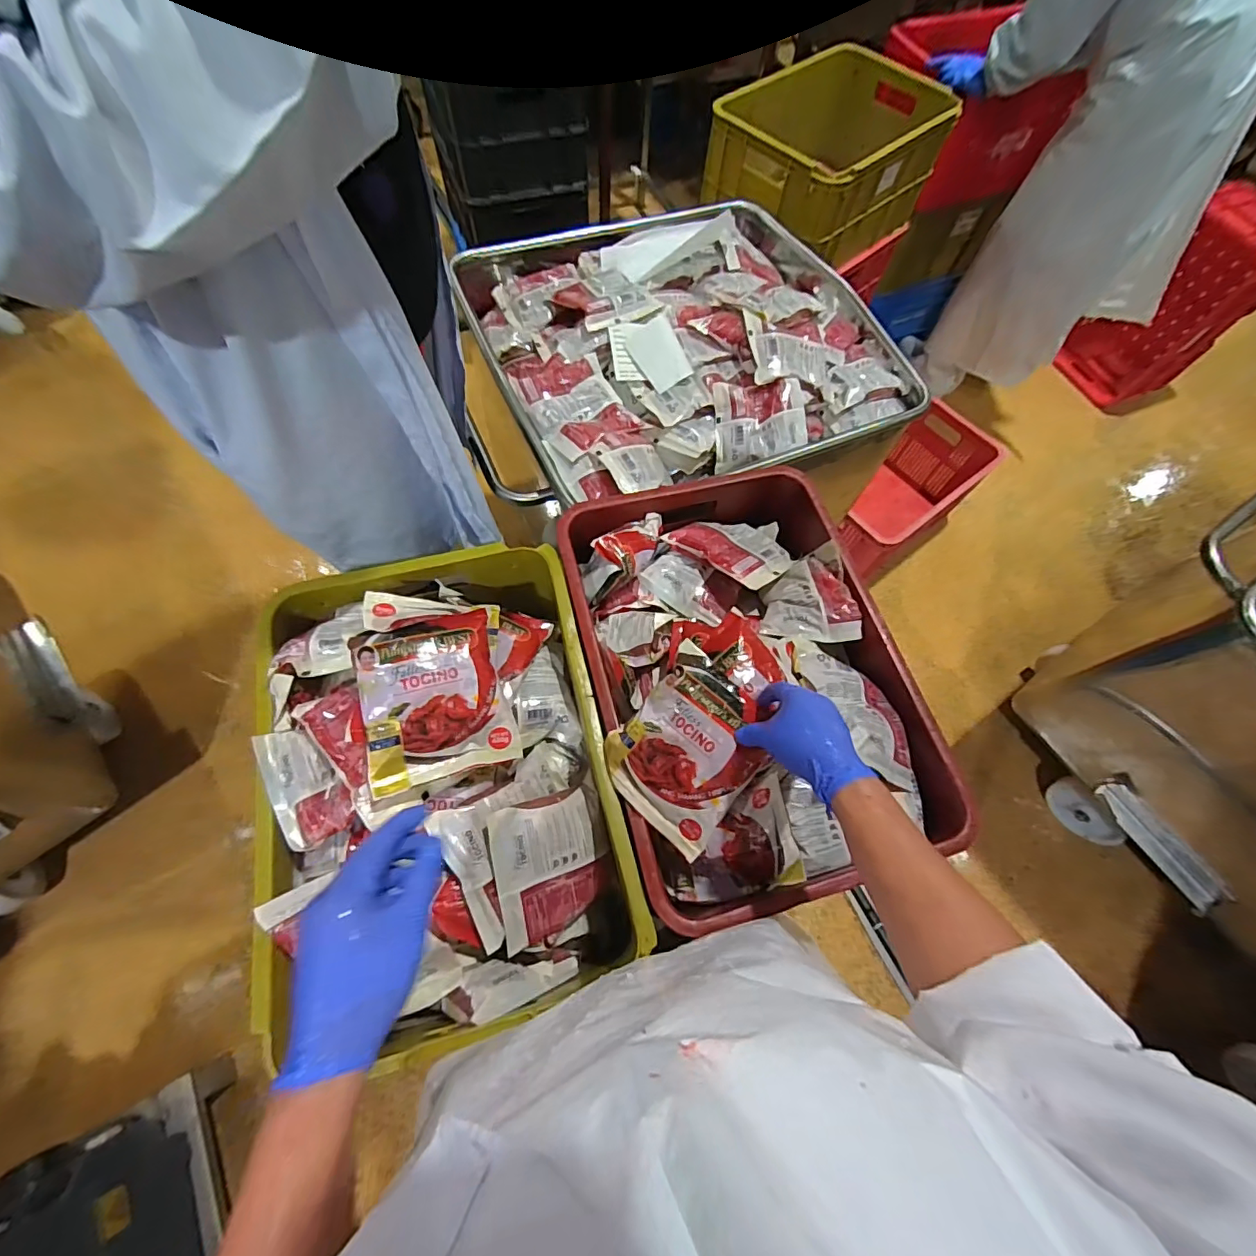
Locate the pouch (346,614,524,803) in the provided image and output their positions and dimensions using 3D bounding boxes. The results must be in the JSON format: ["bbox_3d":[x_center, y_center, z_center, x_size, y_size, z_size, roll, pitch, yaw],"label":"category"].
[{"bbox_3d":[-0.193,0.070,0.534,0.137,0.021,0.158,-11,84,-26],"label":"pouch"}]

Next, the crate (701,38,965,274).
[{"bbox_3d":[0.452,-1.070,1.213,0.362,0.208,0.526,42,71,14],"label":"crate"}]

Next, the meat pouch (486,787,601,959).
[{"bbox_3d":[-0.085,0.252,0.559,0.110,0.016,0.139,-10,90,-28],"label":"meat pouch"}]

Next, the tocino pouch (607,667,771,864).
[{"bbox_3d":[0.057,0.128,0.532,0.136,0.032,0.147,40,96,16],"label":"tocino pouch"}]

